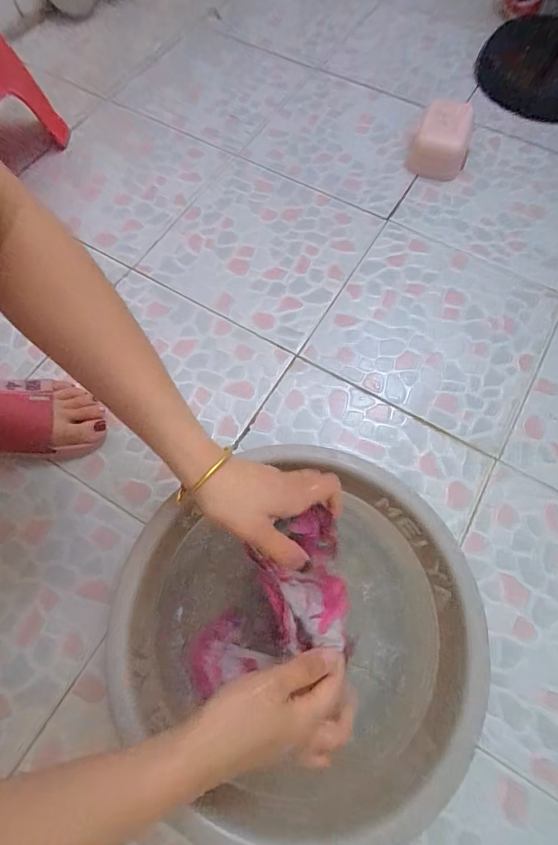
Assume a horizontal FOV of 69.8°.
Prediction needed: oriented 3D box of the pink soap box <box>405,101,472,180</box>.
[{"bbox_3d":[0.284,-0.493,0.687,0.100,0.049,0.151,17,70,7],"label":"pink soap box"}]

